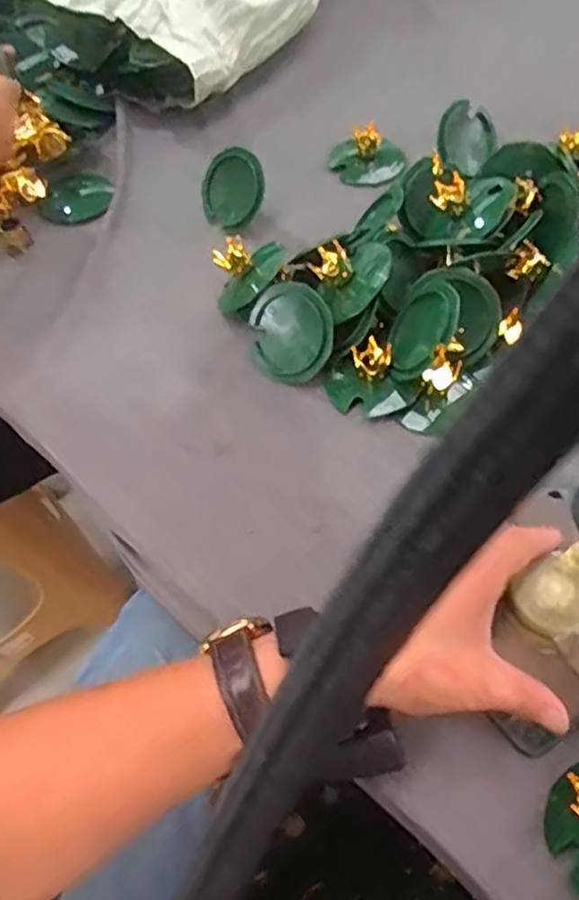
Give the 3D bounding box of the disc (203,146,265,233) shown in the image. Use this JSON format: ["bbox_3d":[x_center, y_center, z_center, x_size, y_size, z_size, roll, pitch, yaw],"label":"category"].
[{"bbox_3d":[-0.056,-0.249,0.657,0.068,0.013,0.071,0,90,29],"label":"disc"}]

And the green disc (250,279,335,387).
[{"bbox_3d":[-0.002,-0.091,0.545,0.073,0.018,0.077,-6,79,32],"label":"green disc"}]

